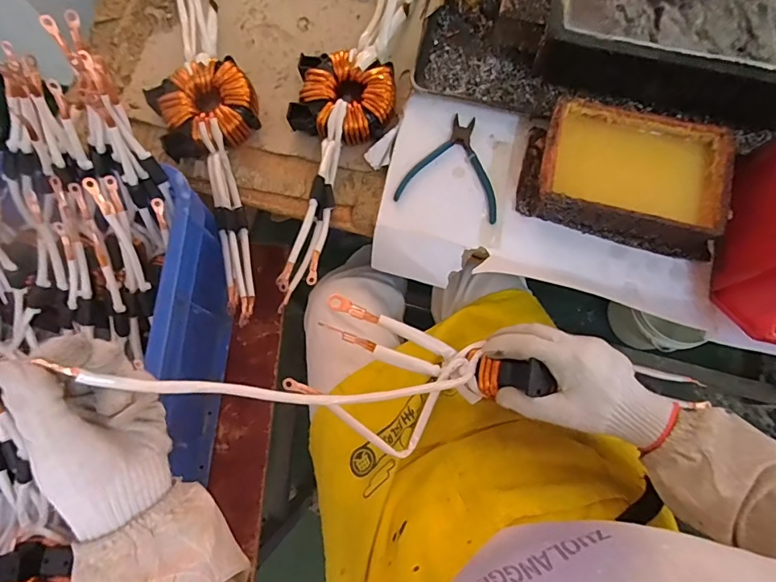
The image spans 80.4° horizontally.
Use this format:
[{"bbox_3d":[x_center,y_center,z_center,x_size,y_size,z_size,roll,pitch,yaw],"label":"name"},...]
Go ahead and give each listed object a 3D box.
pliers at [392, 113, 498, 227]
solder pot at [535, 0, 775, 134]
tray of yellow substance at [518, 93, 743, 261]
[{"bbox_3d":[0.086,-0.163,0.585,0.125,0.006,0.132,13,77,5],"label":"pliers"},{"bbox_3d":[0.385,-0.305,0.572,0.364,0.087,0.153,16,77,5],"label":"solder pot"},{"bbox_3d":[0.277,-0.134,0.540,0.222,0.065,0.135,14,77,5],"label":"tray of yellow substance"}]

